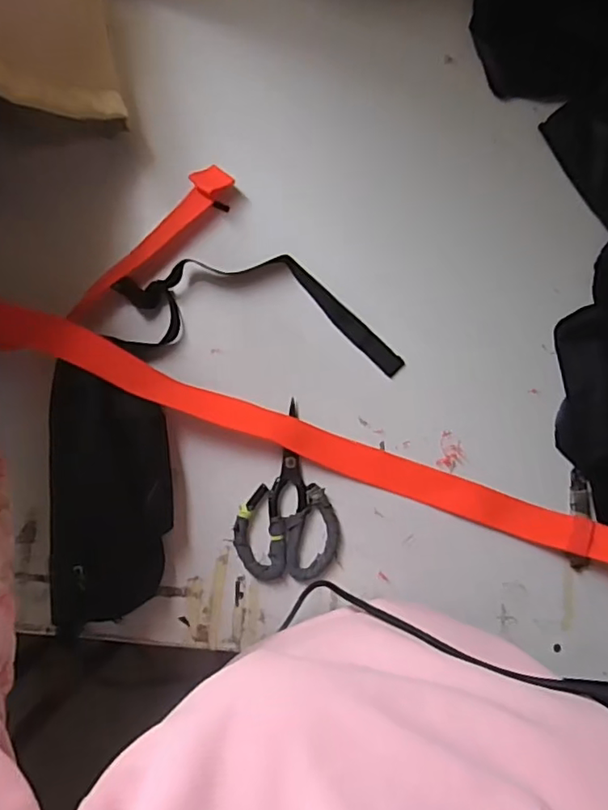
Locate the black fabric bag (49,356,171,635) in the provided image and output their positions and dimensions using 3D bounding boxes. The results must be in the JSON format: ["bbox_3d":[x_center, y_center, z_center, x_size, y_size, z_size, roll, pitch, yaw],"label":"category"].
[{"bbox_3d":[-0.192,0.087,0.561,0.116,0.082,0.273,-2,85,-2],"label":"black fabric bag"}]

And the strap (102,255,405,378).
[{"bbox_3d":[-0.044,-0.104,0.614,0.307,0.021,0.112,6,85,-1],"label":"strap"}]

